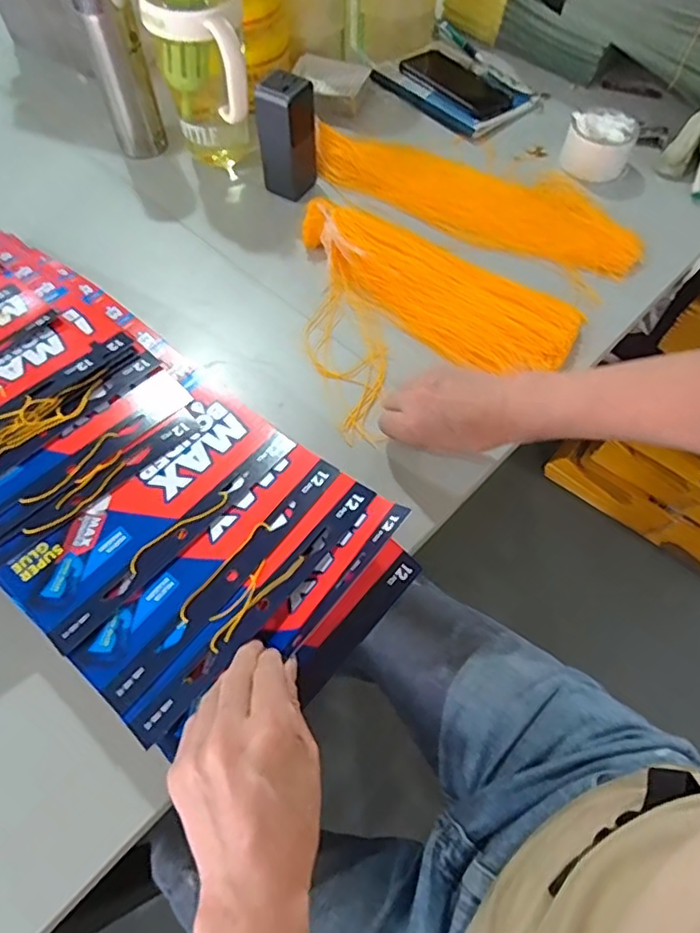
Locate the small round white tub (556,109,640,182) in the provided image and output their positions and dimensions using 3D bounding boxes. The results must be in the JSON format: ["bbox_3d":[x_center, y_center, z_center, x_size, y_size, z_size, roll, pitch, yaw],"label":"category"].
[{"bbox_3d":[0.303,-0.394,0.722,0.076,0.055,0.059,34,67,15],"label":"small round white tub"}]

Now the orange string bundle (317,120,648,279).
[{"bbox_3d":[0.153,-0.342,0.734,0.412,0.012,0.139,21,65,9],"label":"orange string bundle"}]

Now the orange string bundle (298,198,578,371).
[{"bbox_3d":[0.090,-0.201,0.645,0.326,0.036,0.137,35,68,15],"label":"orange string bundle"}]

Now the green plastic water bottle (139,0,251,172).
[{"bbox_3d":[-0.166,-0.449,0.654,0.097,0.245,0.105,-9,64,-6],"label":"green plastic water bottle"}]

